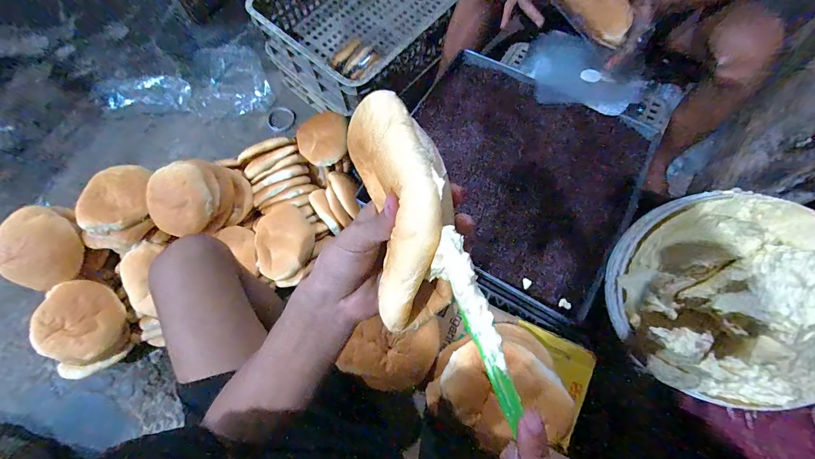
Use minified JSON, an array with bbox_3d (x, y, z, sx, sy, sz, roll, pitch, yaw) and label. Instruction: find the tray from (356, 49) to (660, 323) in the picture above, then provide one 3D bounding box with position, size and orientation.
[{"bbox_3d":[0.220,-0.133,0.697,0.475,0.055,0.458,30,74,12],"label":"tray"}]

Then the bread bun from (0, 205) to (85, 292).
[{"bbox_3d":[-0.829,0.045,0.775,0.064,0.150,0.178,13,76,46],"label":"bread bun"}]

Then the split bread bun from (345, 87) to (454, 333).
[{"bbox_3d":[-0.006,-0.014,0.193,0.050,0.050,0.137,-10,86,-2],"label":"split bread bun"}]

